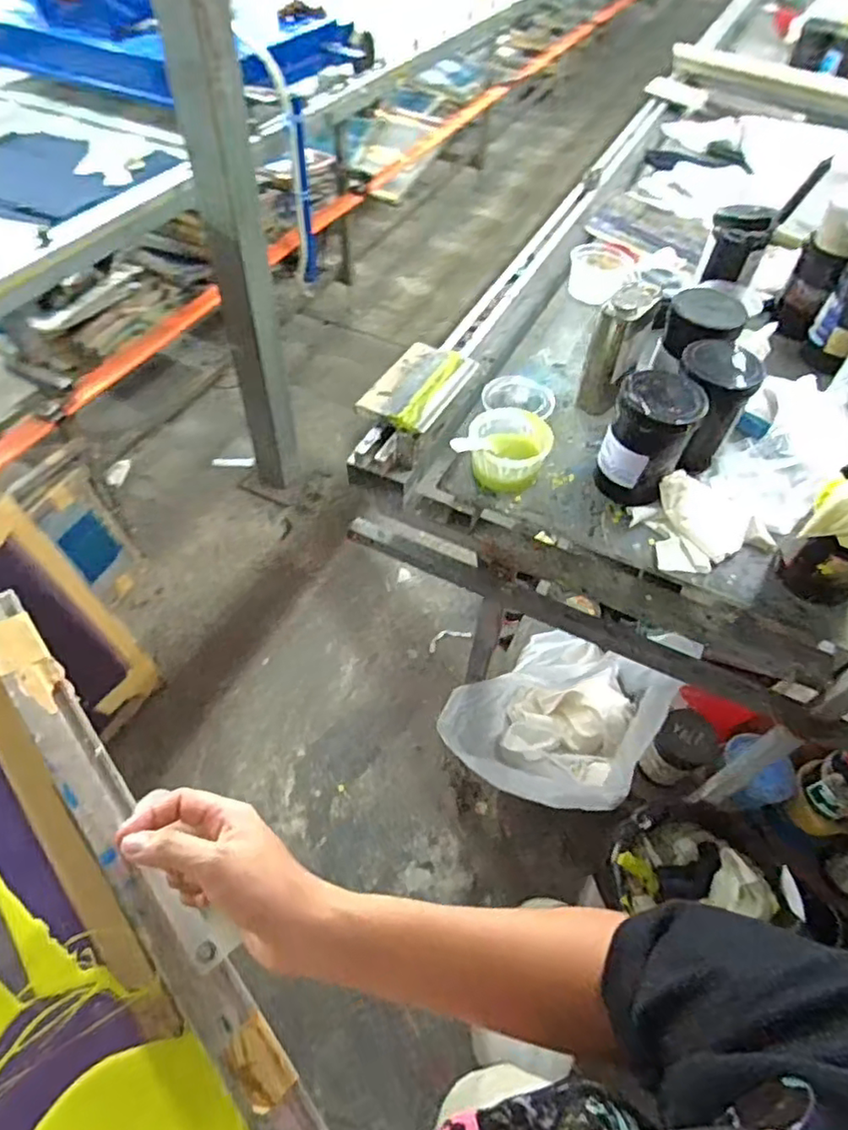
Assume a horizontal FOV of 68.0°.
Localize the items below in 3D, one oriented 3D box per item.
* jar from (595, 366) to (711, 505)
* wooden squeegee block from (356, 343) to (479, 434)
[{"bbox_3d":[0.312,-0.175,0.884,0.107,0.164,0.098,2,51,-3],"label":"jar"},{"bbox_3d":[-0.013,-0.295,1.017,0.124,0.027,0.217,24,53,14],"label":"wooden squeegee block"}]

